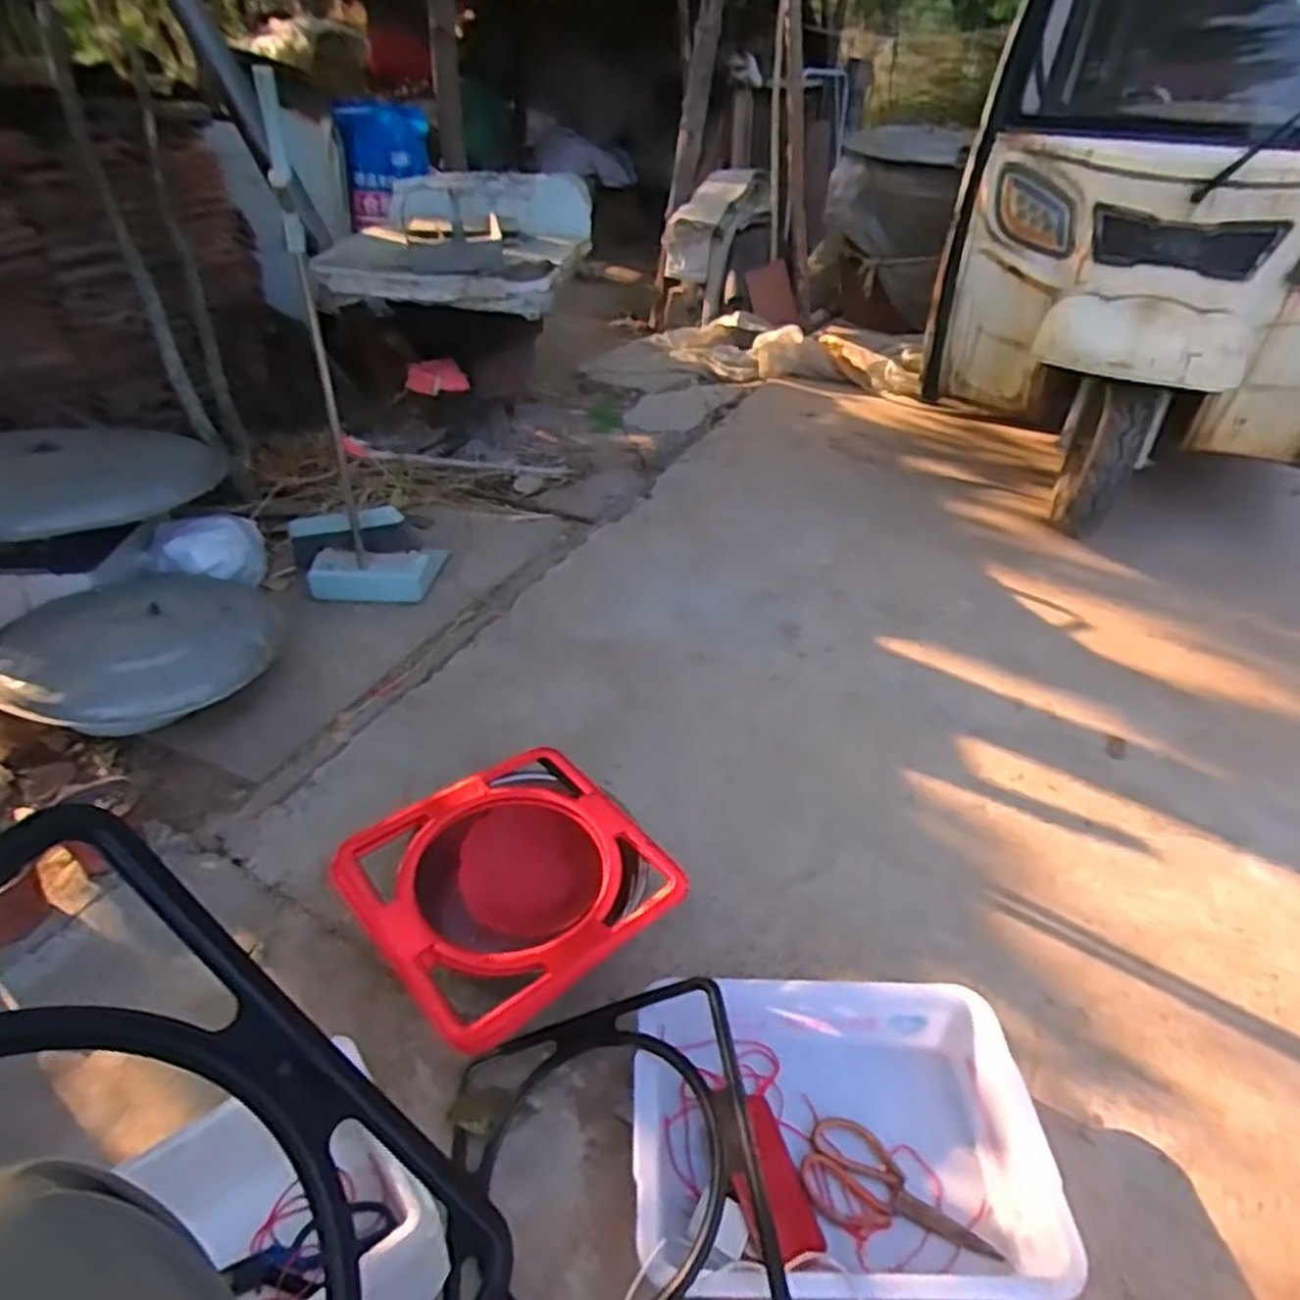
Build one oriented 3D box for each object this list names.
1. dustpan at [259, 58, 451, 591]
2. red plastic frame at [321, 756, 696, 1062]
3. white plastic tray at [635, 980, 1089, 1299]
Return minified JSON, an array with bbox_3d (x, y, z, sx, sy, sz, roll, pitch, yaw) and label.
[{"bbox_3d":[-0.608,-0.521,1.484,0.290,0.909,0.245,-15,42,-22],"label":"dustpan"},{"bbox_3d":[-0.177,0.286,0.987,0.347,0.038,0.341,-29,48,-34],"label":"red plastic frame"},{"bbox_3d":[0.194,0.524,0.845,0.424,0.108,0.308,1,38,-2],"label":"white plastic tray"}]

